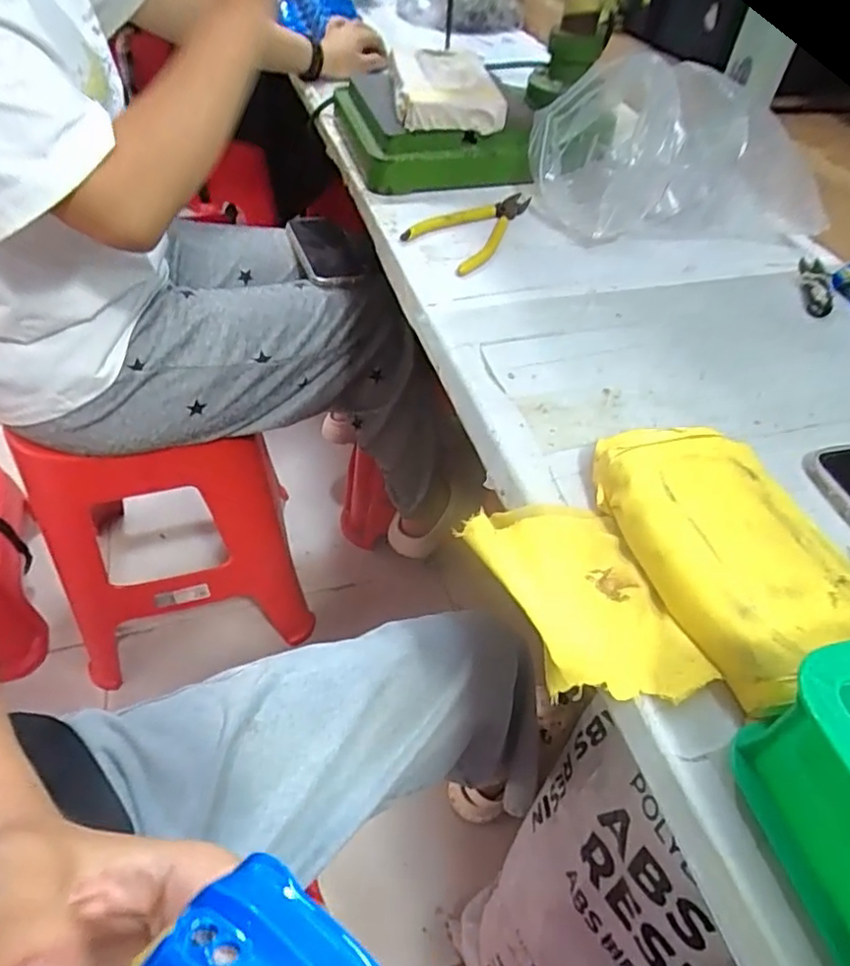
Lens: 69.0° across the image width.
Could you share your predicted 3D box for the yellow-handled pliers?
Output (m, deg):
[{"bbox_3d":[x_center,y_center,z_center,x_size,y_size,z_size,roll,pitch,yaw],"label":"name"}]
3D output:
[{"bbox_3d":[0.056,-0.251,0.605,0.082,0.012,0.156,36,55,23],"label":"yellow-handled pliers"}]

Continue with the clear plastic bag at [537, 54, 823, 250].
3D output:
[{"bbox_3d":[0.252,-0.337,0.624,0.252,0.116,0.194,-4,50,-9],"label":"clear plastic bag"}]

